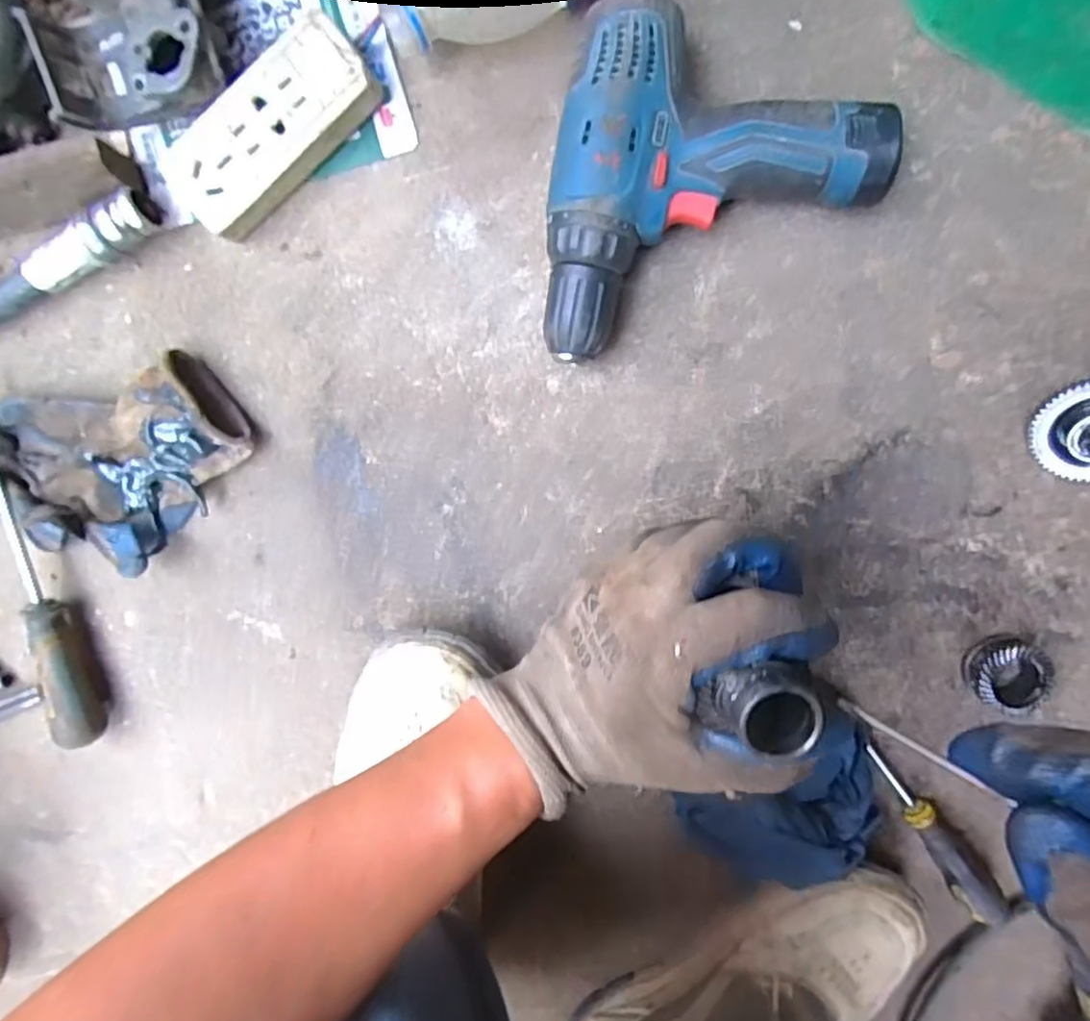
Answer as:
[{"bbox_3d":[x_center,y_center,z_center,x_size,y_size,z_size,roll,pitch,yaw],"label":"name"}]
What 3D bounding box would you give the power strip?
[{"bbox_3d":[-0.157,-0.221,0.391,0.127,0.034,0.050,-38,95,8],"label":"power strip"}]

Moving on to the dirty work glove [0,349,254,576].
[{"bbox_3d":[-0.284,-0.024,0.438,0.183,0.032,0.118,-14,98,6],"label":"dirty work glove"}]

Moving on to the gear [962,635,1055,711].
[{"bbox_3d":[0.297,0.104,0.428,0.042,0.028,0.043,1,99,3],"label":"gear"}]

